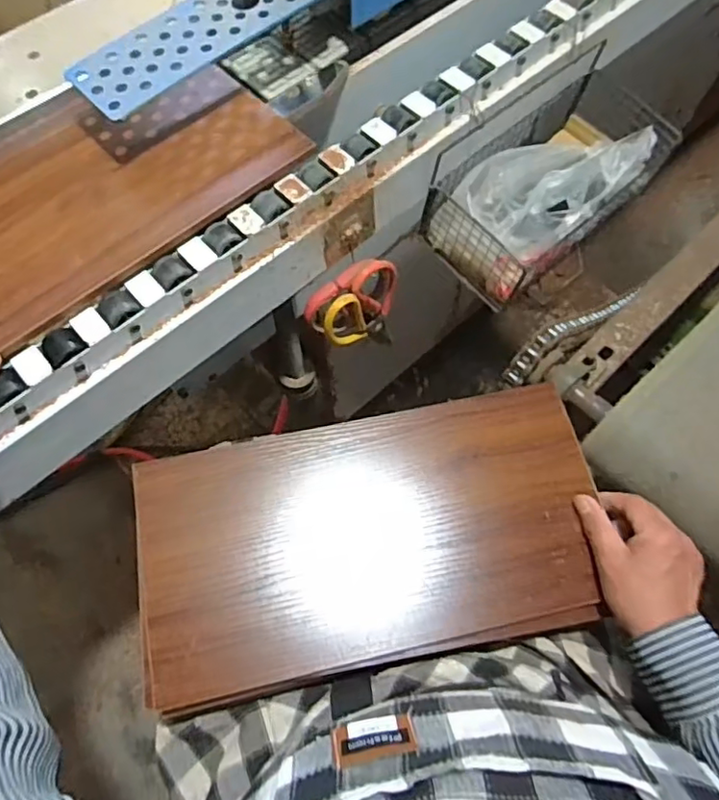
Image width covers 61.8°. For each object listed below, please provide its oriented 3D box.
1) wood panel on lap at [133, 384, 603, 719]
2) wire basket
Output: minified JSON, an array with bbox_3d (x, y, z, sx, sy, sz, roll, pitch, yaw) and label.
[{"bbox_3d":[0.013,0.112,0.499,0.375,0.016,0.197,-10,74,-8],"label":"wood panel on lap"},{"bbox_3d":[0.208,-0.243,0.644,0.263,0.124,0.139,-41,71,-16],"label":"wire basket"}]

